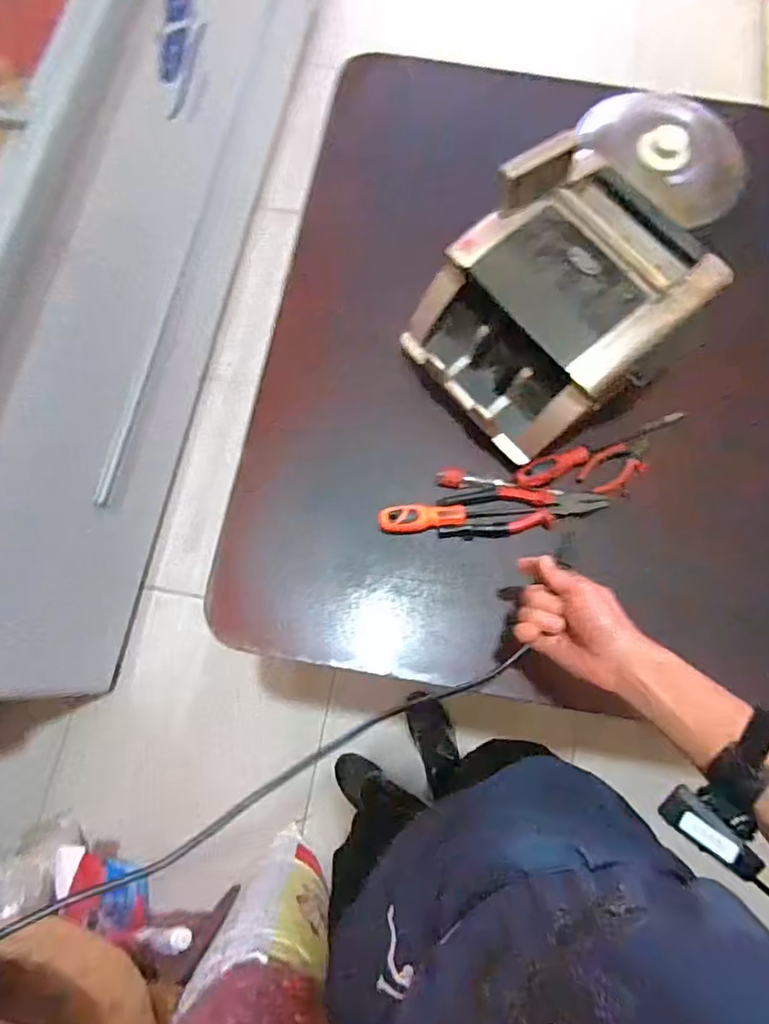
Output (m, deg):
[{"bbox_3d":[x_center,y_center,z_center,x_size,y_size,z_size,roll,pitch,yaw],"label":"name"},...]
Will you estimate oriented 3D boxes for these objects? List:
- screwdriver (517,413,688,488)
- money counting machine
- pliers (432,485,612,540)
[{"bbox_3d":[0.272,-0.077,0.743,0.217,0.024,0.028,-20,76,-7],"label":"screwdriver"},{"bbox_3d":[0.207,-0.248,0.696,0.291,0.176,0.250,-40,79,-11],"label":"money counting machine"},{"bbox_3d":[0.174,-0.005,0.739,0.208,0.028,0.064,-9,75,-4],"label":"pliers"}]

